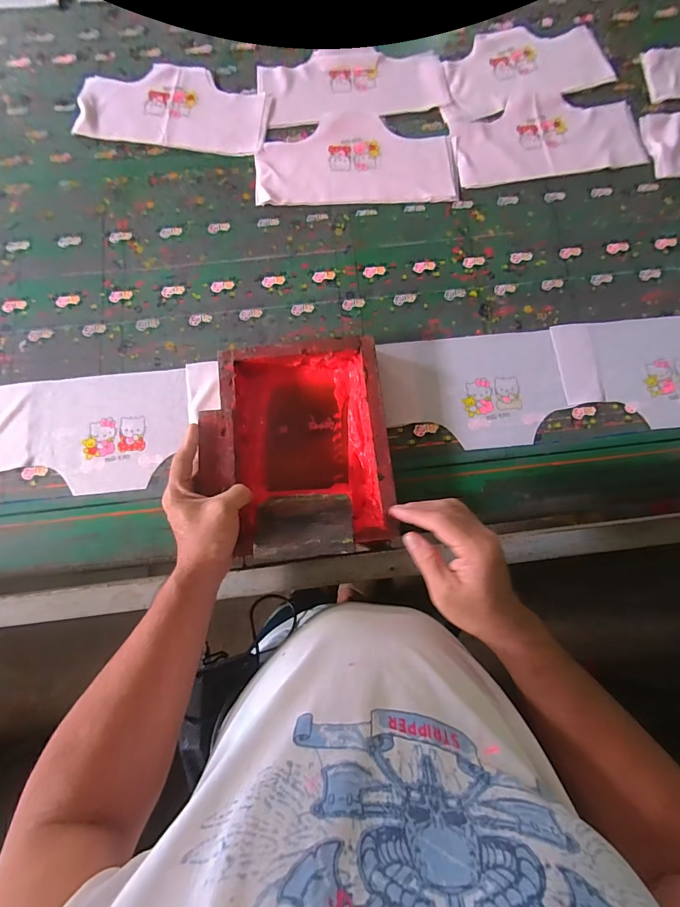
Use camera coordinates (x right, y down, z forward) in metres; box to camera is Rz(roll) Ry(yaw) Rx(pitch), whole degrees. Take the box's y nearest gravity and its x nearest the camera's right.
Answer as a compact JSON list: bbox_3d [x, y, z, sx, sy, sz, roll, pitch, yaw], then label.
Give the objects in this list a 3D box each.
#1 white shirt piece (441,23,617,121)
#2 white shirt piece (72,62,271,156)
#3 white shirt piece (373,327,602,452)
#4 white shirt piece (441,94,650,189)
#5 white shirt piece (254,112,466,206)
[{"bbox_3d":[0.314,-0.664,0.663,0.281,0.008,0.165,-17,77,-4],"label":"white shirt piece"},{"bbox_3d":[-0.271,-0.573,0.643,0.306,0.007,0.155,8,77,2],"label":"white shirt piece"},{"bbox_3d":[0.215,-0.091,0.549,0.308,0.008,0.160,-8,83,-3],"label":"white shirt piece"},{"bbox_3d":[0.335,-0.514,0.634,0.304,0.011,0.149,-7,77,-2],"label":"white shirt piece"},{"bbox_3d":[0.025,-0.472,0.623,0.310,0.013,0.165,-2,77,0],"label":"white shirt piece"}]

